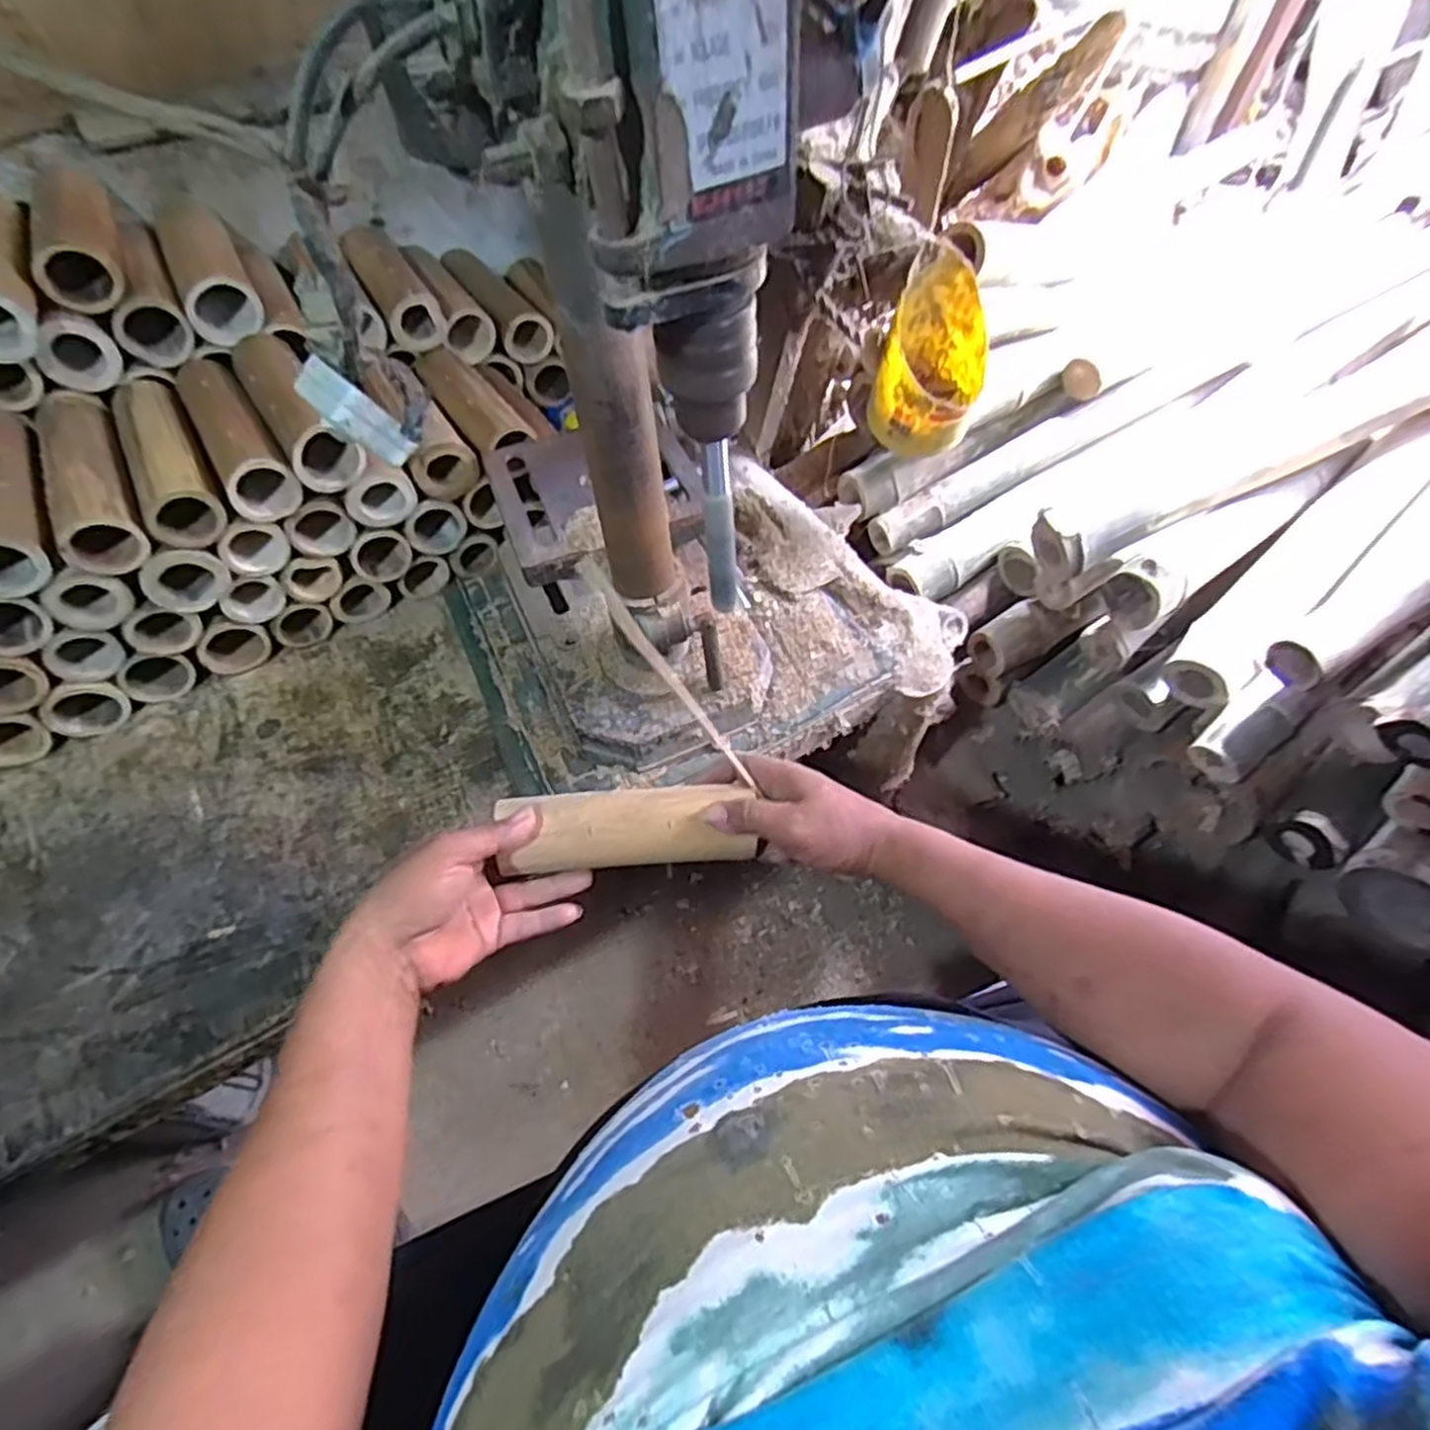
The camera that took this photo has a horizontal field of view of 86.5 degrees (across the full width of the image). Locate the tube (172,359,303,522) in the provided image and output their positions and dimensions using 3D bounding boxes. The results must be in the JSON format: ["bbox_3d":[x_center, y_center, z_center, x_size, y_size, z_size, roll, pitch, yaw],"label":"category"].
[{"bbox_3d":[-0.397,-0.238,0.629,0.053,0.055,0.181,-29,62,-16],"label":"tube"}]

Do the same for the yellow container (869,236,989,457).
[{"bbox_3d":[0.189,-0.307,0.658,0.088,0.141,0.098,13,59,9],"label":"yellow container"}]

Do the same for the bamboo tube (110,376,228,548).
[{"bbox_3d":[-0.441,-0.211,0.613,0.052,0.047,0.185,-26,61,-15],"label":"bamboo tube"}]

